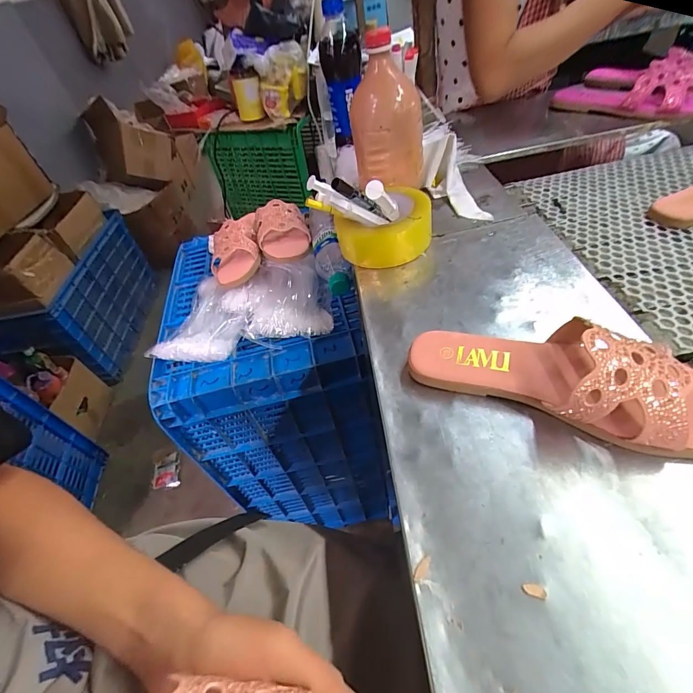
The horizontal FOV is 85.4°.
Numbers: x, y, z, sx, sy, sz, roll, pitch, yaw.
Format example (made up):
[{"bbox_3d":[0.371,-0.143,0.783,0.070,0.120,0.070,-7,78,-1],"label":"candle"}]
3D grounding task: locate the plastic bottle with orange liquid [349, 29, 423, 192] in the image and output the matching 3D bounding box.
[{"bbox_3d":[0.054,-0.293,0.487,0.086,0.195,0.072,-21,48,-6],"label":"plastic bottle with orange liquid"}]

